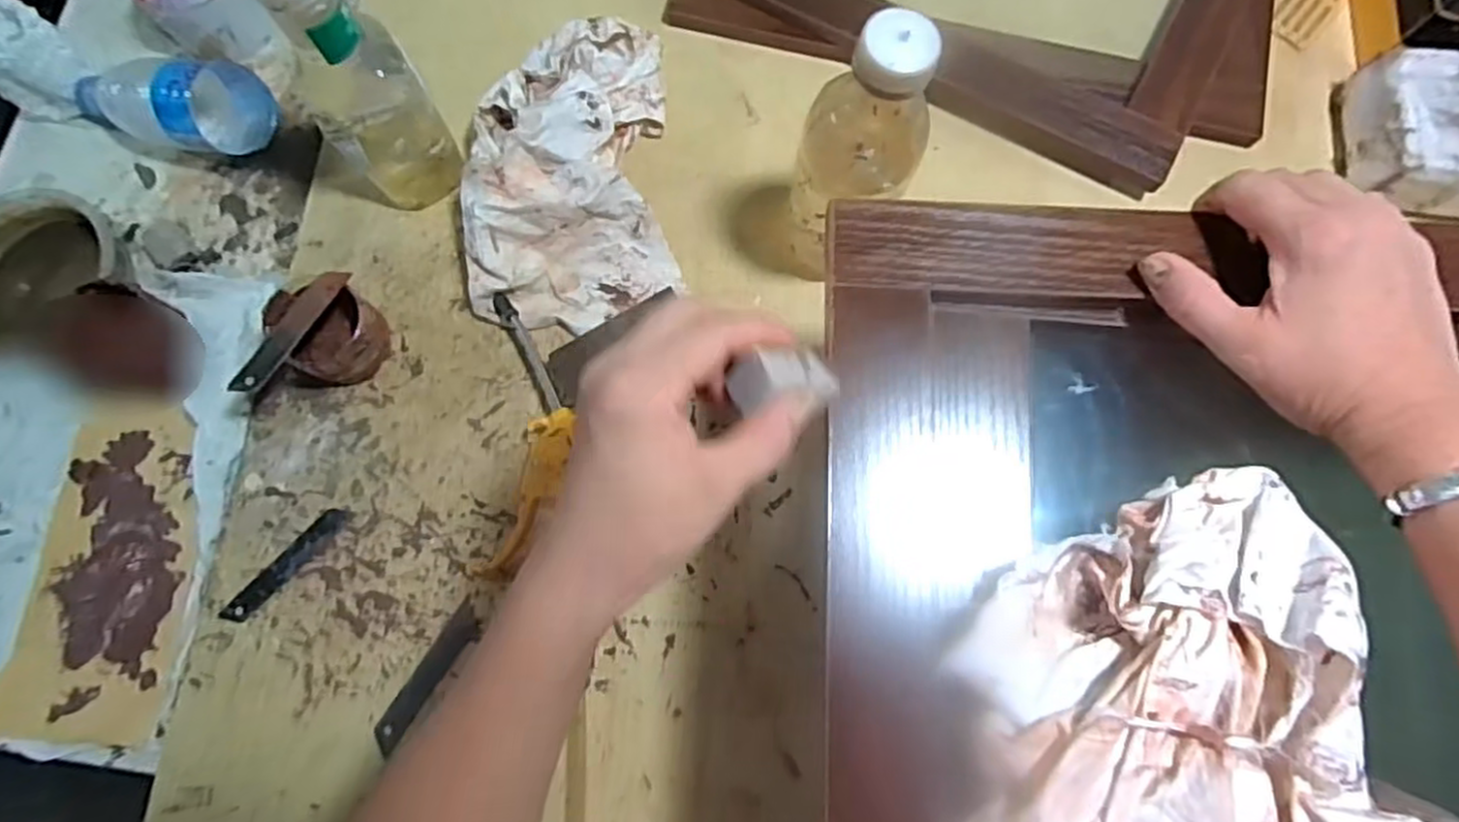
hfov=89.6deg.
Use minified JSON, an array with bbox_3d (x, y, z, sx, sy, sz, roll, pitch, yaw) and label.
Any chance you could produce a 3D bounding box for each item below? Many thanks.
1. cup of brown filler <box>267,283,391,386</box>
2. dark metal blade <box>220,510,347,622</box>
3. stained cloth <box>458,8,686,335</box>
[{"bbox_3d":[-0.271,-0.050,0.499,0.063,0.049,0.068,0,77,-1],"label":"cup of brown filler"},{"bbox_3d":[-0.295,0.101,0.488,0.016,0.005,0.094,39,77,19],"label":"dark metal blade"},{"bbox_3d":[-0.115,-0.179,0.528,0.141,0.067,0.234,-3,77,-1],"label":"stained cloth"}]

